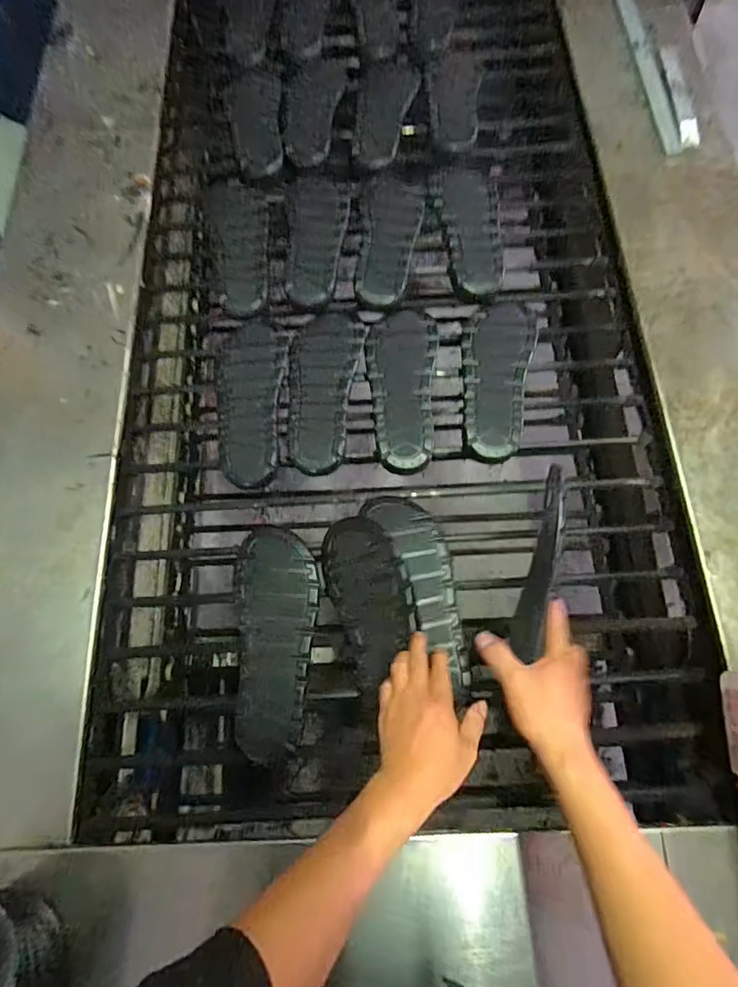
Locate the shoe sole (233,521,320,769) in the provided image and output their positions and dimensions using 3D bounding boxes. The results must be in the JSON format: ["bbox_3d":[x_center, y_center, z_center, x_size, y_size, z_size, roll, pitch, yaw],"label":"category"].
[{"bbox_3d":[-0.116,0.185,0.611,0.099,0.015,0.285,-3,73,-2],"label":"shoe sole"}]

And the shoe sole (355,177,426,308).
[{"bbox_3d":[0.038,-0.428,0.795,0.094,0.009,0.268,7,73,1],"label":"shoe sole"}]

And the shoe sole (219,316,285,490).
[{"bbox_3d":[-0.177,-0.142,0.700,0.089,0.013,0.261,1,73,0],"label":"shoe sole"}]

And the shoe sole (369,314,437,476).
[{"bbox_3d":[0.050,-0.161,0.710,0.100,0.016,0.262,1,73,-1],"label":"shoe sole"}]

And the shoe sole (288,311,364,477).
[{"bbox_3d":[-0.074,-0.159,0.716,0.101,0.021,0.261,8,73,2],"label":"shoe sole"}]

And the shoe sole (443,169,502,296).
[{"bbox_3d":[0.173,-0.453,0.798,0.089,0.020,0.281,2,73,0],"label":"shoe sole"}]

